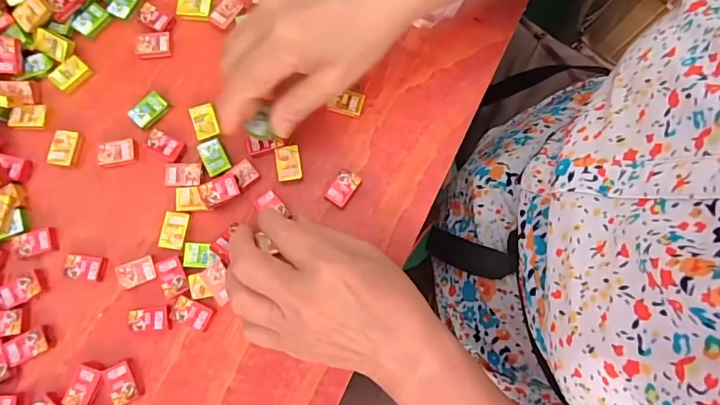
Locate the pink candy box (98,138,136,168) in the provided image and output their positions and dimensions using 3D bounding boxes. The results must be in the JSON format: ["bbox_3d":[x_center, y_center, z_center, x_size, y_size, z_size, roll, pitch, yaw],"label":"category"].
[{"bbox_3d":[-0.174,-0.036,0.315,0.025,0.008,0.016,-12,79,-3],"label":"pink candy box"}]

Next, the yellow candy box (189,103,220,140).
[{"bbox_3d":[-0.113,-0.059,0.321,0.017,0.004,0.025,-18,79,-5],"label":"yellow candy box"}]

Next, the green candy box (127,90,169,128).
[{"bbox_3d":[-0.154,-0.067,0.323,0.026,0.008,0.018,-41,82,-9],"label":"green candy box"}]

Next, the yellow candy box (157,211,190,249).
[{"bbox_3d":[-0.128,0.019,0.303,0.017,0.004,0.025,8,78,1],"label":"yellow candy box"}]

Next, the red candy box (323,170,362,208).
[{"bbox_3d":[-0.012,-0.010,0.315,0.017,0.008,0.026,36,80,6],"label":"red candy box"}]

